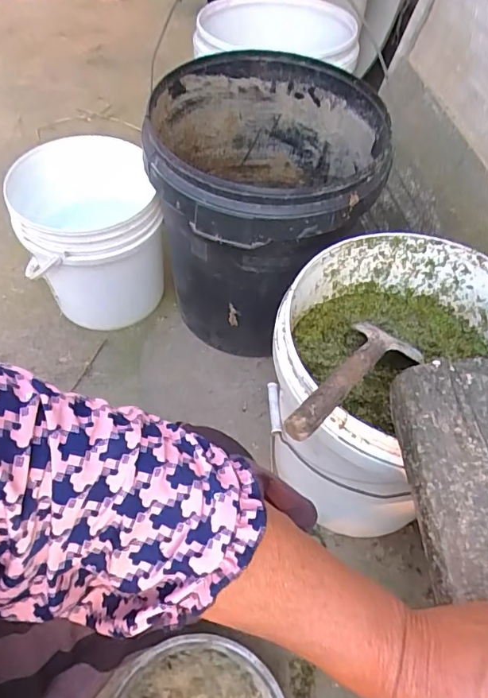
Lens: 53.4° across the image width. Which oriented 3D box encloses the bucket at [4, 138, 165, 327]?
[{"bbox_3d":[-0.269,-0.215,0.895,0.234,0.259,0.273,-14,56,-6],"label":"bucket"}]

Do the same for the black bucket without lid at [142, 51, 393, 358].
[{"bbox_3d":[0.046,-0.237,0.841,0.343,0.363,0.384,1,56,5],"label":"black bucket without lid"}]

